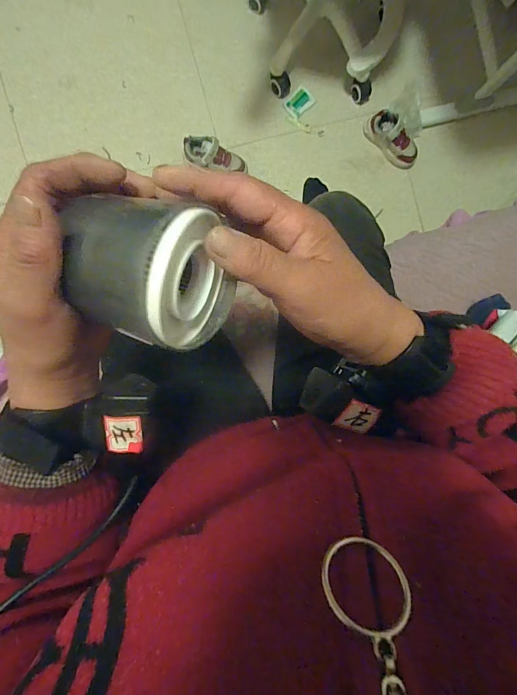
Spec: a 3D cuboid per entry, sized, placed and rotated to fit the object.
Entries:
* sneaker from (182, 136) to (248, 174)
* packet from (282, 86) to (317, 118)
[{"bbox_3d":[-0.136,-0.585,1.038,0.200,0.087,0.081,8,90,-7],"label":"sneaker"},{"bbox_3d":[0.134,-0.805,1.089,0.092,0.013,0.068,-40,95,-4],"label":"packet"}]

